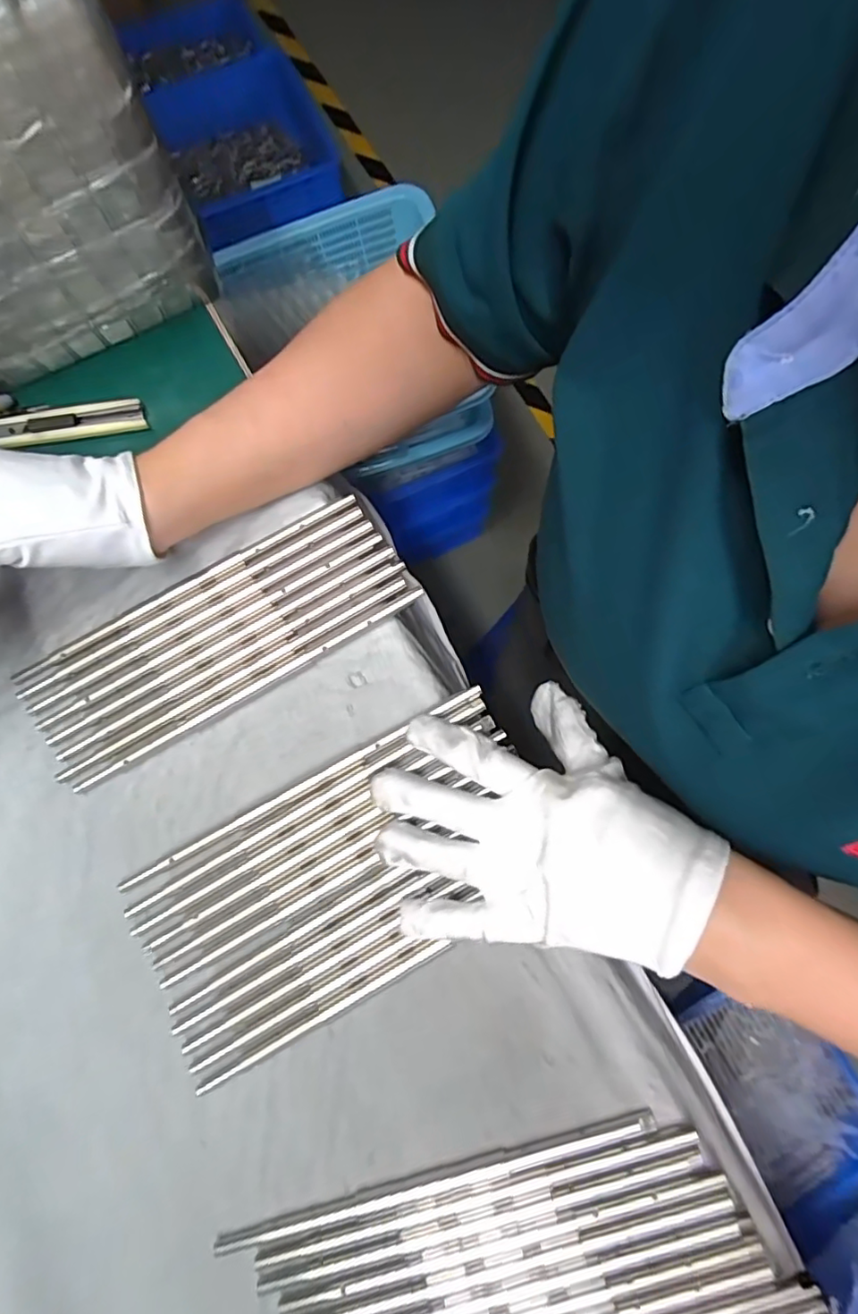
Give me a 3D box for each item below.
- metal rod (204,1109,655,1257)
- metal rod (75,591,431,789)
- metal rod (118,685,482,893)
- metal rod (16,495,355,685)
[{"bbox_3d":[0.005,0.251,0.276,0.211,0.004,0.008,-14,79,-4],"label":"metal rod"},{"bbox_3d":[-0.096,0.017,0.320,0.211,0.005,0.007,-31,80,-7],"label":"metal rod"},{"bbox_3d":[-0.066,0.070,0.310,0.213,0.006,0.008,-28,80,-6],"label":"metal rod"},{"bbox_3d":[-0.136,-0.040,0.327,0.211,0.004,0.008,-29,80,-7],"label":"metal rod"}]

